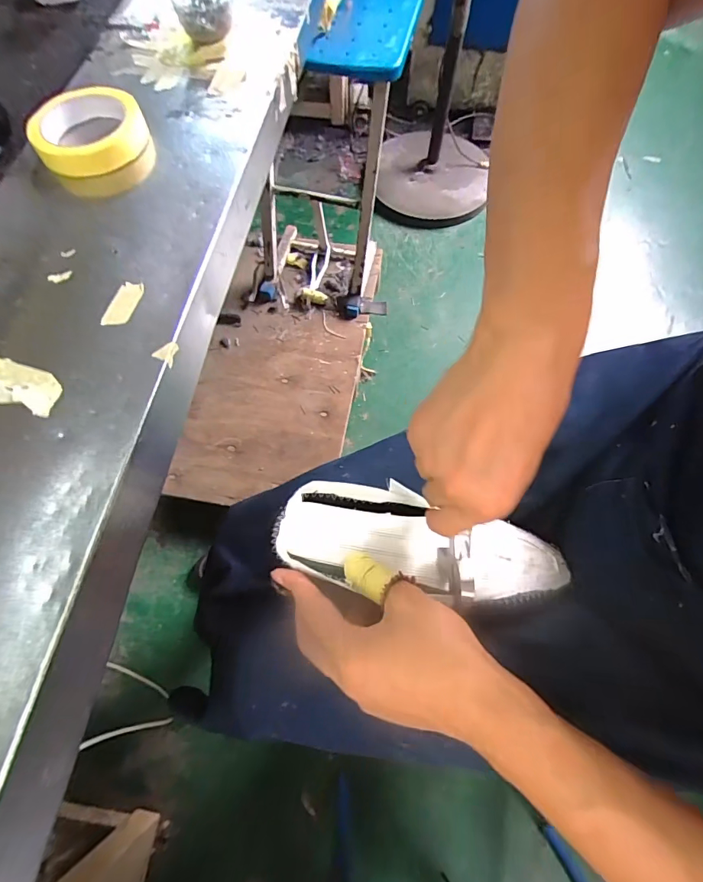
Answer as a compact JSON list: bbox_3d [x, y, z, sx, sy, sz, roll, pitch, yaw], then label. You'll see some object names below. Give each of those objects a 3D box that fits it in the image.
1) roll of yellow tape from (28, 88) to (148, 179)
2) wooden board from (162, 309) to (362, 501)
[{"bbox_3d":[-0.250,-0.298,0.410,0.100,0.025,0.100,-1,67,2],"label":"roll of yellow tape"},{"bbox_3d":[-0.180,-0.101,0.968,0.354,0.022,0.490,6,68,5],"label":"wooden board"}]

